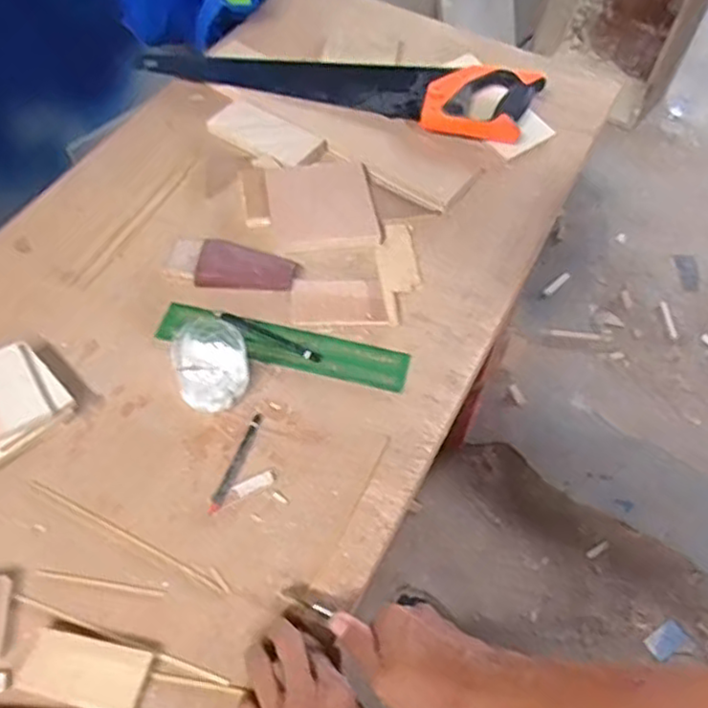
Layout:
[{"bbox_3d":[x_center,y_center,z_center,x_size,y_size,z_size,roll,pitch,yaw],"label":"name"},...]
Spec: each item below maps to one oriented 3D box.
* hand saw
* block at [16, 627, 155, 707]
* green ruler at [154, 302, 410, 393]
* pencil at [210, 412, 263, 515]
[{"bbox_3d":[-0.023,-0.366,0.909,0.526,0.045,0.124,13,56,5],"label":"hand saw"},{"bbox_3d":[-0.202,0.238,0.520,0.091,0.007,0.046,13,56,5],"label":"block"},{"bbox_3d":[-0.071,-0.010,0.697,0.251,0.008,0.047,13,57,3],"label":"green ruler"},{"bbox_3d":[-0.105,0.096,0.619,0.010,0.007,0.104,17,56,8],"label":"pencil"}]

